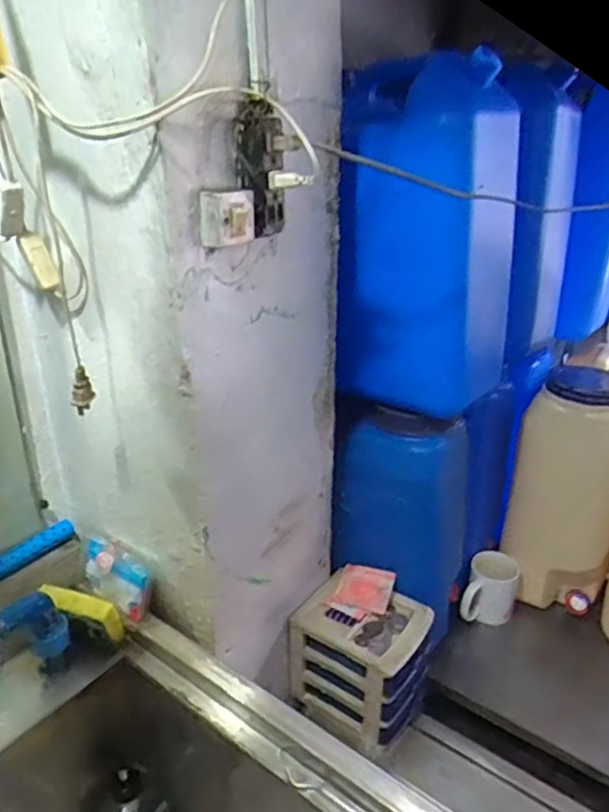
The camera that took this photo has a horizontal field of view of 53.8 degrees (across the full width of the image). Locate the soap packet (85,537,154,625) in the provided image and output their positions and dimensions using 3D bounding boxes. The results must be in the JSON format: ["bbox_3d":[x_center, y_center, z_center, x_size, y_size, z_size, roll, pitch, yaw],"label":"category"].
[{"bbox_3d":[-0.227,0.204,0.729,0.050,0.068,0.107,-22,33,-39],"label":"soap packet"}]

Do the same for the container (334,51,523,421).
[{"bbox_3d":[0.150,-0.197,0.744,0.199,0.376,0.177,14,29,27],"label":"container"}]

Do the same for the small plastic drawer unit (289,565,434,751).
[{"bbox_3d":[0.088,0.361,0.864,0.171,0.181,0.133,17,30,31],"label":"small plastic drawer unit"}]

